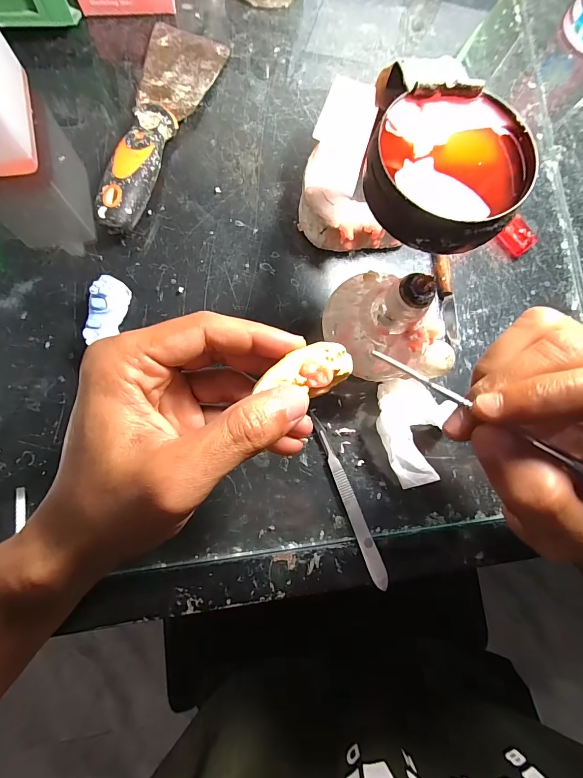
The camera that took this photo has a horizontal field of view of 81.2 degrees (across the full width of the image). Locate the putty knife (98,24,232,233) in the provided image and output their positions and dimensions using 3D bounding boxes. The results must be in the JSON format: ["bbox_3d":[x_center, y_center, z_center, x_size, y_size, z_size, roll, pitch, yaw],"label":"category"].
[{"bbox_3d":[-0.104,-0.215,0.273,0.059,0.029,0.199,11,81,-5],"label":"putty knife"}]

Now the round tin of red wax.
[{"bbox_3d":[0.072,-0.102,0.158,0.070,0.023,0.072,1,82,-6],"label":"round tin of red wax"}]

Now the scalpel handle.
[{"bbox_3d":[0.044,0.083,0.260,0.013,0.005,0.137,-20,85,-9],"label":"scalpel handle"}]

